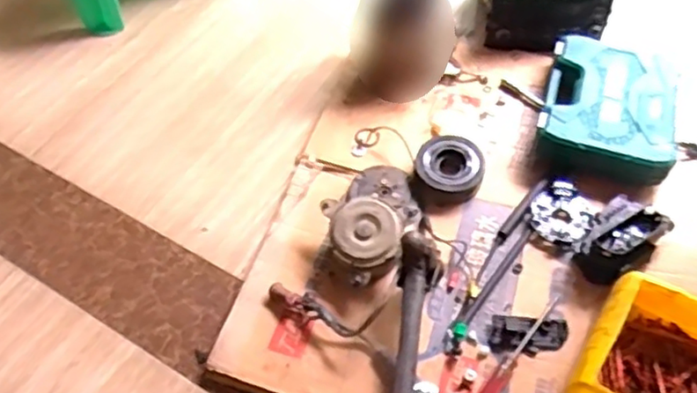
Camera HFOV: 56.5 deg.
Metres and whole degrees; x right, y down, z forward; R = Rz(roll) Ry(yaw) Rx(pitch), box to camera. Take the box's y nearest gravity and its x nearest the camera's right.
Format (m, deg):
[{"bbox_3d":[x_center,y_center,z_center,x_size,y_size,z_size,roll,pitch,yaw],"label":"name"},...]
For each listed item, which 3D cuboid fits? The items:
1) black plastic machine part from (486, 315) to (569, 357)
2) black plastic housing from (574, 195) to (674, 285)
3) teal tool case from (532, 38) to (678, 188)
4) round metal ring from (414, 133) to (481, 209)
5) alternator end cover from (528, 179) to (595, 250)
[{"bbox_3d":[0.233,0.178,0.838,0.101,0.015,0.051,1,52,6],"label":"black plastic machine part"},{"bbox_3d":[0.369,0.062,0.883,0.084,0.067,0.120,38,64,26],"label":"black plastic housing"},{"bbox_3d":[0.415,-0.141,1.032,0.201,0.065,0.258,14,57,12],"label":"teal tool case"},{"bbox_3d":[0.155,-0.042,0.992,0.099,0.033,0.115,19,56,18],"label":"round metal ring"},{"bbox_3d":[0.308,0.025,0.941,0.086,0.025,0.093,-17,52,-8],"label":"alternator end cover"}]

